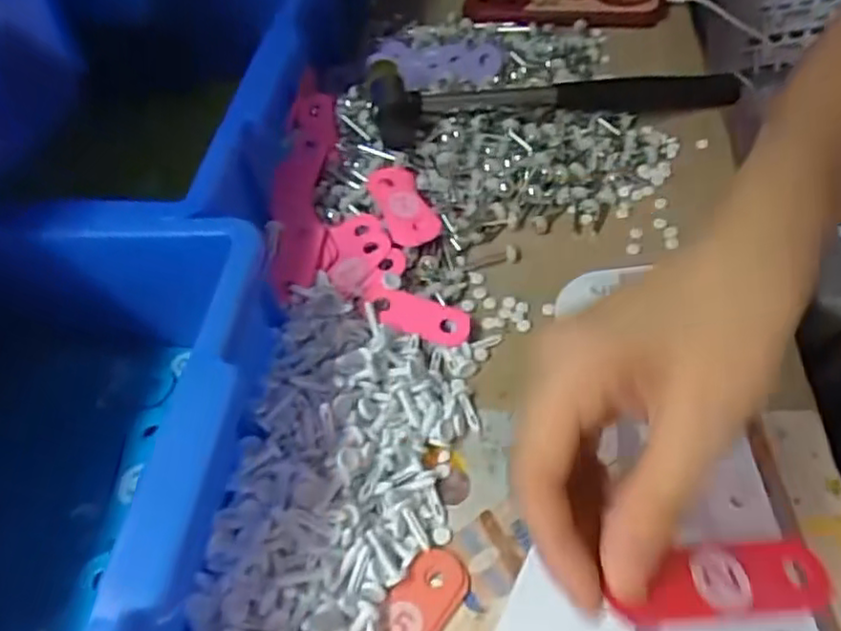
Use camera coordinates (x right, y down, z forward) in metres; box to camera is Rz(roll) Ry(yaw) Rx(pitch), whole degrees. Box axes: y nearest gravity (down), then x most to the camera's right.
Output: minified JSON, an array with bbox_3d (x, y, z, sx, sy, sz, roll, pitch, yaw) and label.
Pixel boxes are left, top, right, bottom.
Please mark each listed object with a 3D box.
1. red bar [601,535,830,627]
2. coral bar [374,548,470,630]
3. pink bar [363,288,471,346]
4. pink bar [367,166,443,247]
[{"bbox_3d":[0.092,0.081,0.204,0.074,0.005,0.022,0,50,-21],"label":"red bar"},{"bbox_3d":[-0.005,0.125,0.274,0.024,0.006,0.068,28,60,25],"label":"coral bar"},{"bbox_3d":[-0.003,0.001,0.362,0.058,0.004,0.025,17,57,3],"label":"pink bar"},{"bbox_3d":[-0.010,-0.066,0.401,0.031,0.005,0.059,-17,62,-14],"label":"pink bar"}]

